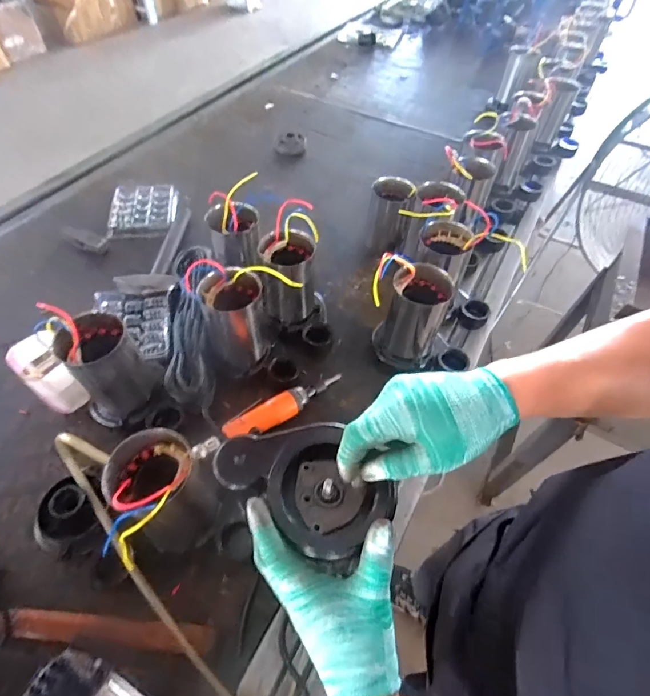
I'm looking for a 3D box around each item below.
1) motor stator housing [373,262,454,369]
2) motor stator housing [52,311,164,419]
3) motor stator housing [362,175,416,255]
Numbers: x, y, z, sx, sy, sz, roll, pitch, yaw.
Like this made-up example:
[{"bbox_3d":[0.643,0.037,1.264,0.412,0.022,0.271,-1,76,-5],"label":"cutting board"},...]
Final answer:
[{"bbox_3d":[0.145,-0.050,0.707,0.099,0.170,0.107,19,55,12],"label":"motor stator housing"},{"bbox_3d":[-0.312,0.026,0.618,0.102,0.144,0.086,-29,59,-22],"label":"motor stator housing"},{"bbox_3d":[0.139,-0.287,0.916,0.089,0.133,0.095,10,53,5],"label":"motor stator housing"}]

